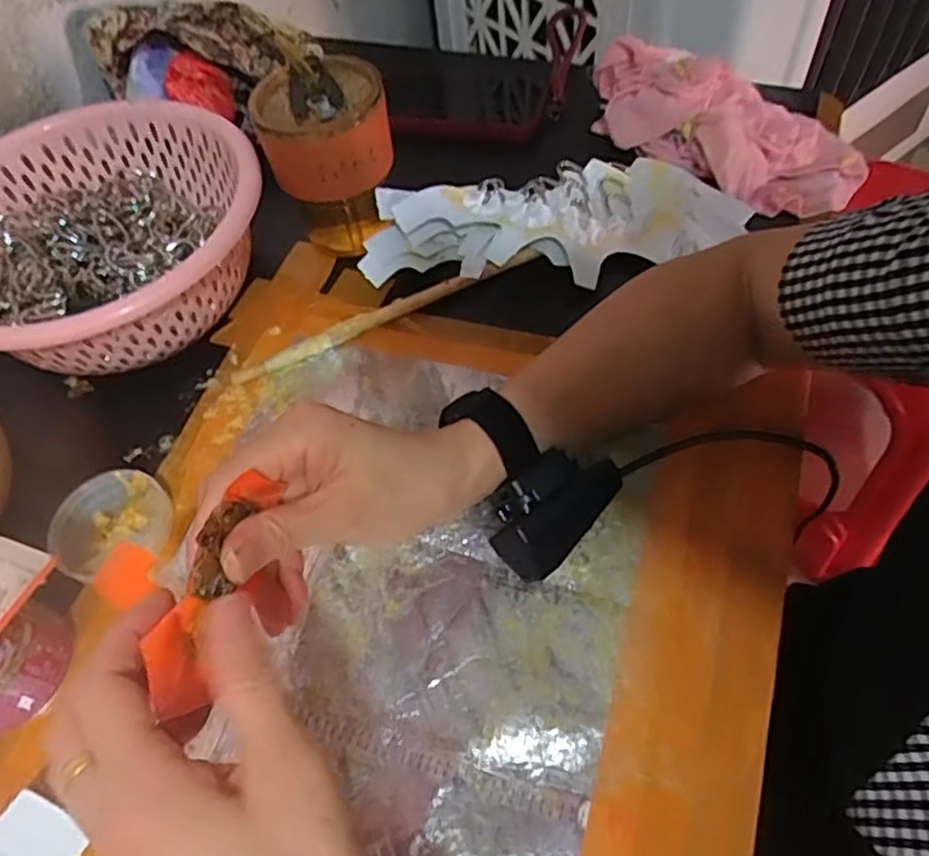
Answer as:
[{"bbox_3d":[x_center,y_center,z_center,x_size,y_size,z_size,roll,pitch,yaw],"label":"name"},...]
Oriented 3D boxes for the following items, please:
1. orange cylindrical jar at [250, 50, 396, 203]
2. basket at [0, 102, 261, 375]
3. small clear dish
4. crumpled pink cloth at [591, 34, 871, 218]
[{"bbox_3d":[-0.092,-0.198,0.447,0.084,0.058,0.076,-21,57,-8],"label":"orange cylindrical jar"},{"bbox_3d":[-0.247,-0.123,0.467,0.198,0.087,0.207,-2,56,3],"label":"basket"},{"bbox_3d":[-0.202,0.053,0.384,0.061,0.017,0.056,-2,56,3],"label":"small clear dish"},{"bbox_3d":[0.194,-0.221,0.508,0.209,0.057,0.085,29,62,5],"label":"crumpled pink cloth"}]

